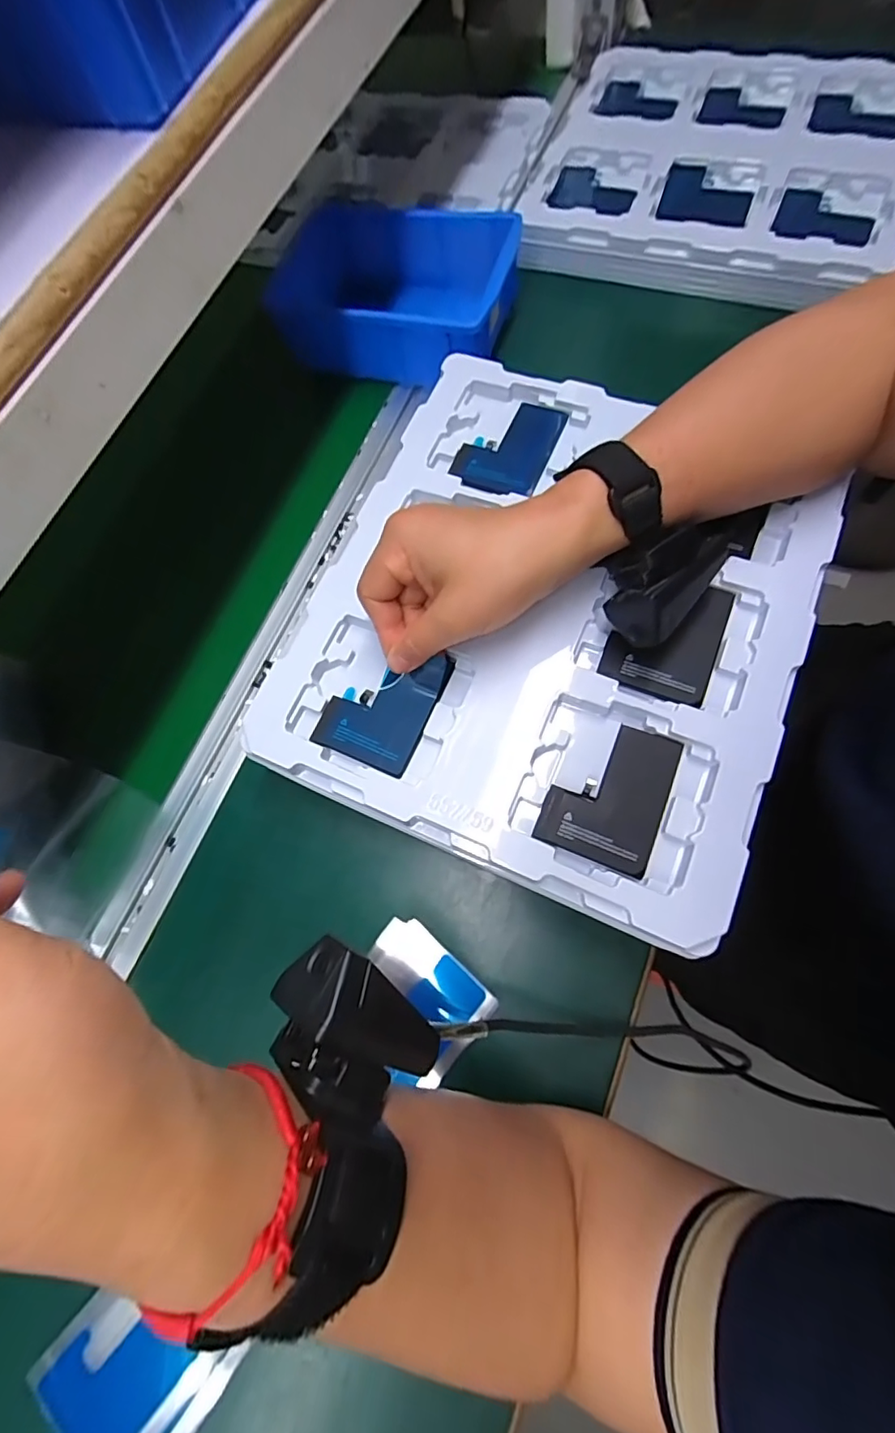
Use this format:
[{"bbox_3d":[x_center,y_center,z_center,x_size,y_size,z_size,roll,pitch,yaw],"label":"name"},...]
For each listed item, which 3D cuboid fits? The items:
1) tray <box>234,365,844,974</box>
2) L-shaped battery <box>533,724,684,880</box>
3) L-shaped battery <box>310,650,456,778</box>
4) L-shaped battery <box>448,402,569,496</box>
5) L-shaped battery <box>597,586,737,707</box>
[{"bbox_3d":[0.061,-0.071,0.322,0.279,0.028,0.308,20,75,14],"label":"tray"},{"bbox_3d":[0.087,0.040,0.287,0.058,0.006,0.076,21,75,14],"label":"L-shaped battery"},{"bbox_3d":[-0.039,-0.009,0.313,0.061,0.008,0.073,21,82,14],"label":"L-shaped battery"},{"bbox_3d":[0.042,-0.187,0.369,0.059,0.007,0.080,22,76,14],"label":"L-shaped battery"},{"bbox_3d":[0.129,-0.048,0.311,0.059,0.006,0.076,21,75,14],"label":"L-shaped battery"}]

